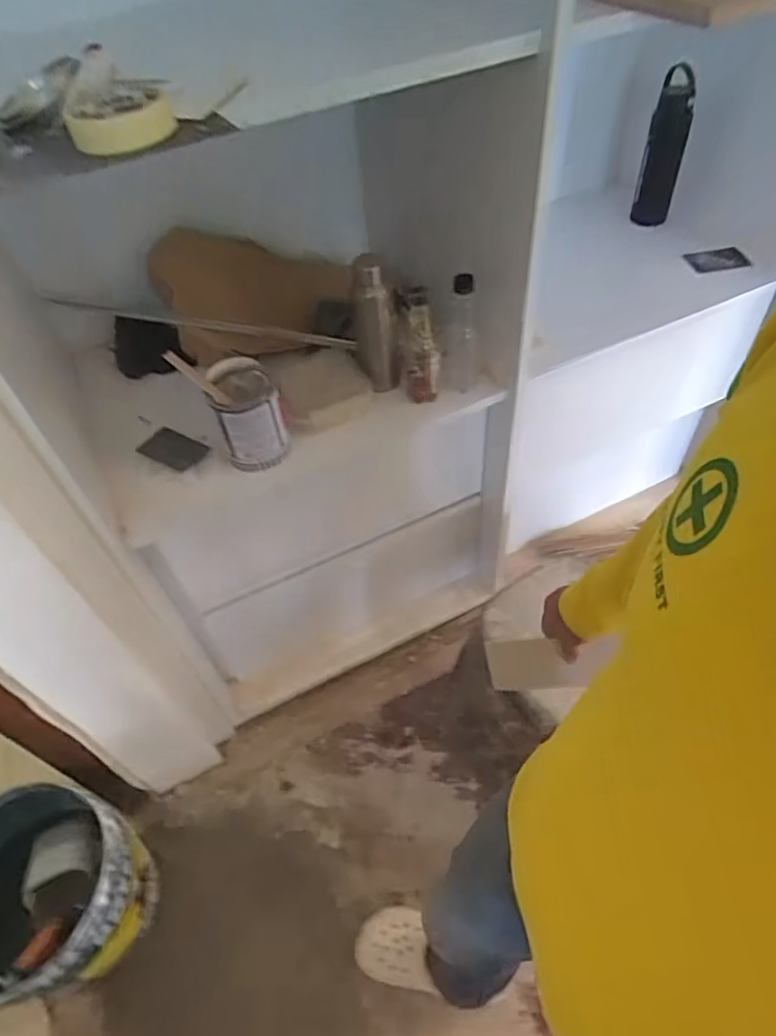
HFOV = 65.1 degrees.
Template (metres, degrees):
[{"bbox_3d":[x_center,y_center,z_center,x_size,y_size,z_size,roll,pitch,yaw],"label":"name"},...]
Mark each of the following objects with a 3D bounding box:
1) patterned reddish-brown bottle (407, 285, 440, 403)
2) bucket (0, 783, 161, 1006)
[{"bbox_3d":[0.056,-0.276,0.977,0.050,0.204,0.043,0,52,4],"label":"patterned reddish-brown bottle"},{"bbox_3d":[-0.601,0.664,1.077,0.309,0.252,0.294,-2,51,3],"label":"bucket"}]

